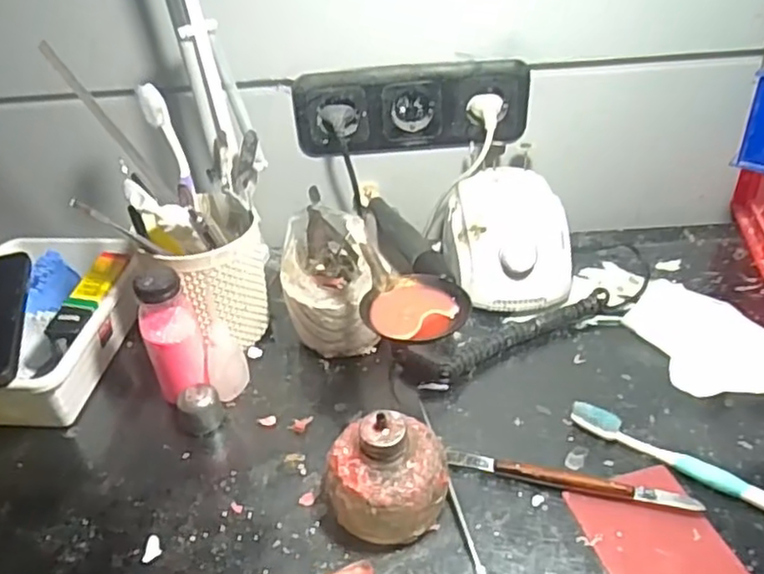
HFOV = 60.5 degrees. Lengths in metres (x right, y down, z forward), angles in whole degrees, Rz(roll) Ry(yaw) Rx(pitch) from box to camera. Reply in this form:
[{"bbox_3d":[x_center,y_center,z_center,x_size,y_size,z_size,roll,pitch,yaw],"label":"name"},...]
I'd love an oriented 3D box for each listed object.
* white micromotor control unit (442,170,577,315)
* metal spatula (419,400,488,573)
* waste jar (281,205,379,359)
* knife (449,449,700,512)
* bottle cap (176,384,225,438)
[{"bbox_3d":[0.113,-0.043,0.607,0.107,0.077,0.137,-3,37,1],"label":"white micromotor control unit"},{"bbox_3d":[0.046,0.134,0.434,0.007,0.008,0.151,-10,38,-9],"label":"metal spatula"},{"bbox_3d":[-0.039,-0.002,0.535,0.081,0.112,0.076,-6,37,-3],"label":"waste jar"},{"bbox_3d":[0.122,0.128,0.431,0.159,0.014,0.017,10,39,16],"label":"knife"},{"bbox_3d":[-0.137,0.090,0.489,0.032,0.030,0.027,-18,40,-19],"label":"bottle cap"}]

